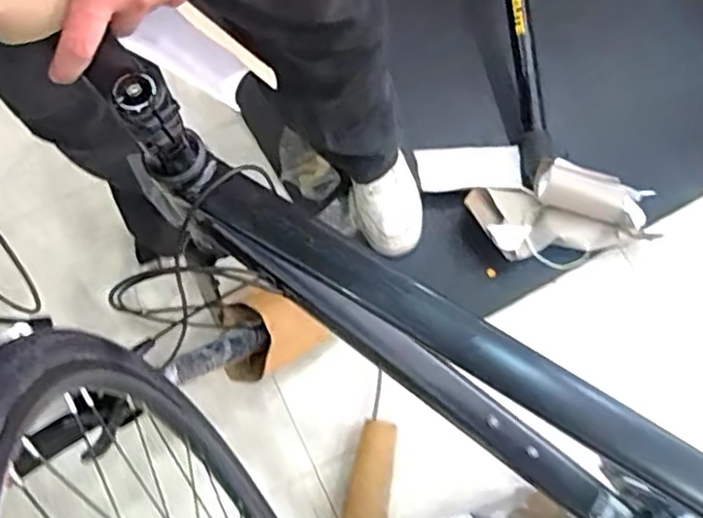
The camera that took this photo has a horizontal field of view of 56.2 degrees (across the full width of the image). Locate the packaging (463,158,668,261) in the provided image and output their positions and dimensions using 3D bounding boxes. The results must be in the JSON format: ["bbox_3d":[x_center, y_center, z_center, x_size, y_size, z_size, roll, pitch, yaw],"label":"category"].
[{"bbox_3d":[0.331,-0.078,1.042,0.279,0.115,0.147,-6,72,0],"label":"packaging"}]

